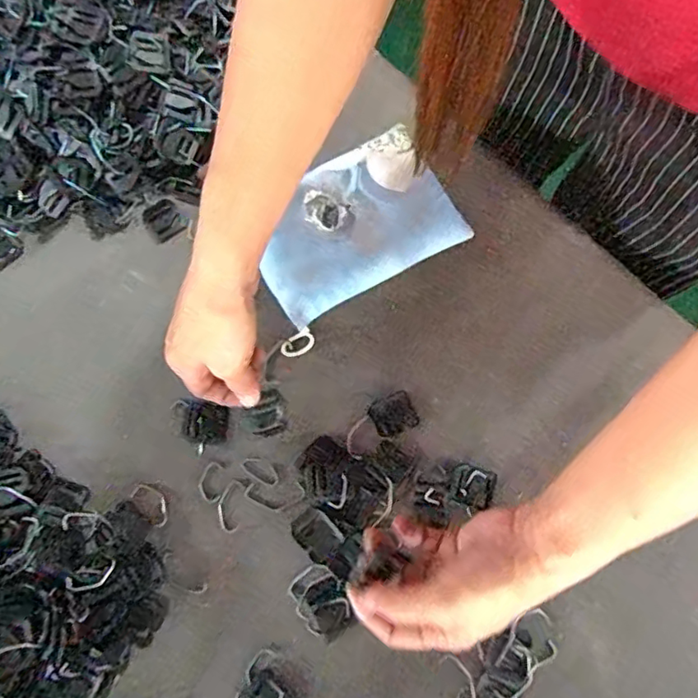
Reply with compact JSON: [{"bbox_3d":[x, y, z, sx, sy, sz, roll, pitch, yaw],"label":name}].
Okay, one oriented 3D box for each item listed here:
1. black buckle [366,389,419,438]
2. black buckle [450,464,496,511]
[{"bbox_3d":[0.034,0.050,0.448,0.033,0.004,0.030,-28,75,-7],"label":"black buckle"},{"bbox_3d":[0.090,0.102,0.429,0.031,0.005,0.030,0,74,1],"label":"black buckle"}]

